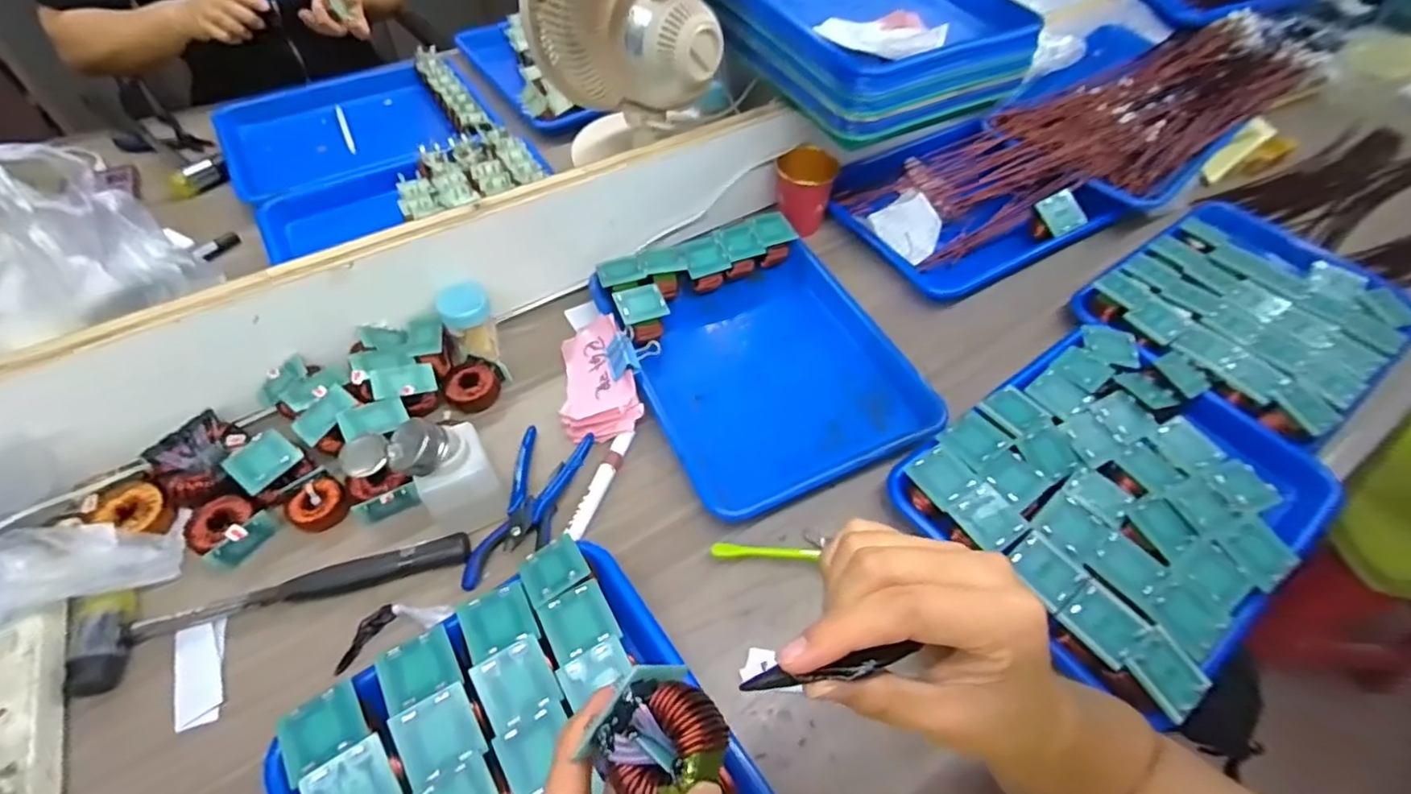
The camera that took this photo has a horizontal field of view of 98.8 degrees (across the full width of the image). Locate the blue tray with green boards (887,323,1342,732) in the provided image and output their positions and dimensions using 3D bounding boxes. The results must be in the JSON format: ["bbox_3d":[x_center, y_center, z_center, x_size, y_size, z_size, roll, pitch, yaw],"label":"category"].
[{"bbox_3d":[0.353,0.069,0.507,0.331,0.048,0.247,-32,61,-23],"label":"blue tray with green boards"}]

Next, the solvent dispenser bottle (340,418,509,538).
[{"bbox_3d":[-0.210,0.060,0.462,0.086,0.094,0.061,-30,60,-22],"label":"solvent dispenser bottle"}]

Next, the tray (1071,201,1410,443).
[{"bbox_3d":[0.577,-0.103,0.637,0.341,0.040,0.238,-32,61,-23],"label":"tray"}]

